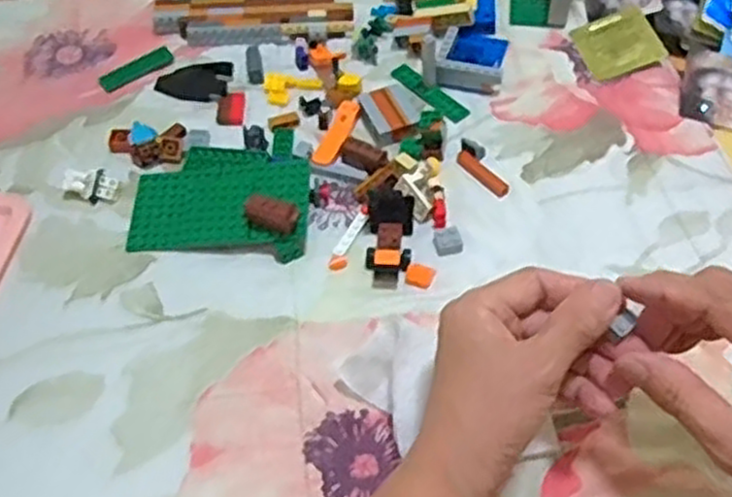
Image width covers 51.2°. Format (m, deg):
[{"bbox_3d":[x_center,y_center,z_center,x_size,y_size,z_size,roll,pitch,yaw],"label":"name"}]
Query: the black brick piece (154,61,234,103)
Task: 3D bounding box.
[{"bbox_3d":[-0.142,-0.138,0.628,0.059,0.007,0.041,6,55,6],"label":"black brick piece"}]

